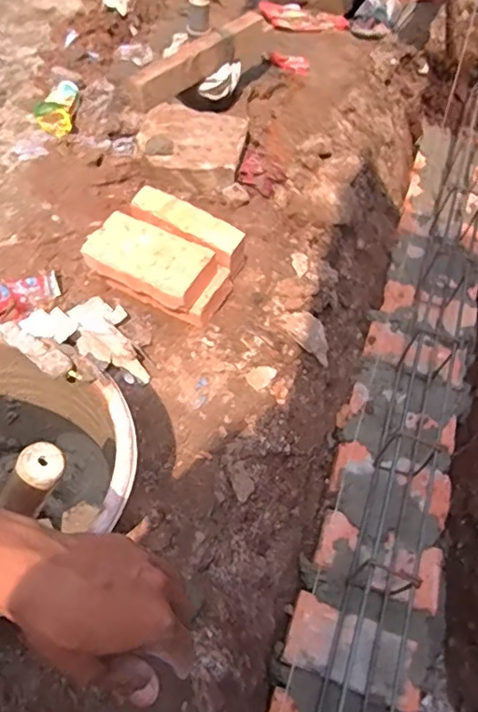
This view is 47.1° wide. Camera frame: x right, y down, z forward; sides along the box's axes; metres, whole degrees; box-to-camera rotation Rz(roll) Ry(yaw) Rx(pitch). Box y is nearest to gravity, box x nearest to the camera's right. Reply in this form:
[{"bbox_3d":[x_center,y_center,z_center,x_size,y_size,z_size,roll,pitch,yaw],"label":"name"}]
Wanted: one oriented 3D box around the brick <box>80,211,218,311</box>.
[{"bbox_3d":[-0.141,-0.148,0.846,0.198,0.048,0.105,27,58,12],"label":"brick"}]

